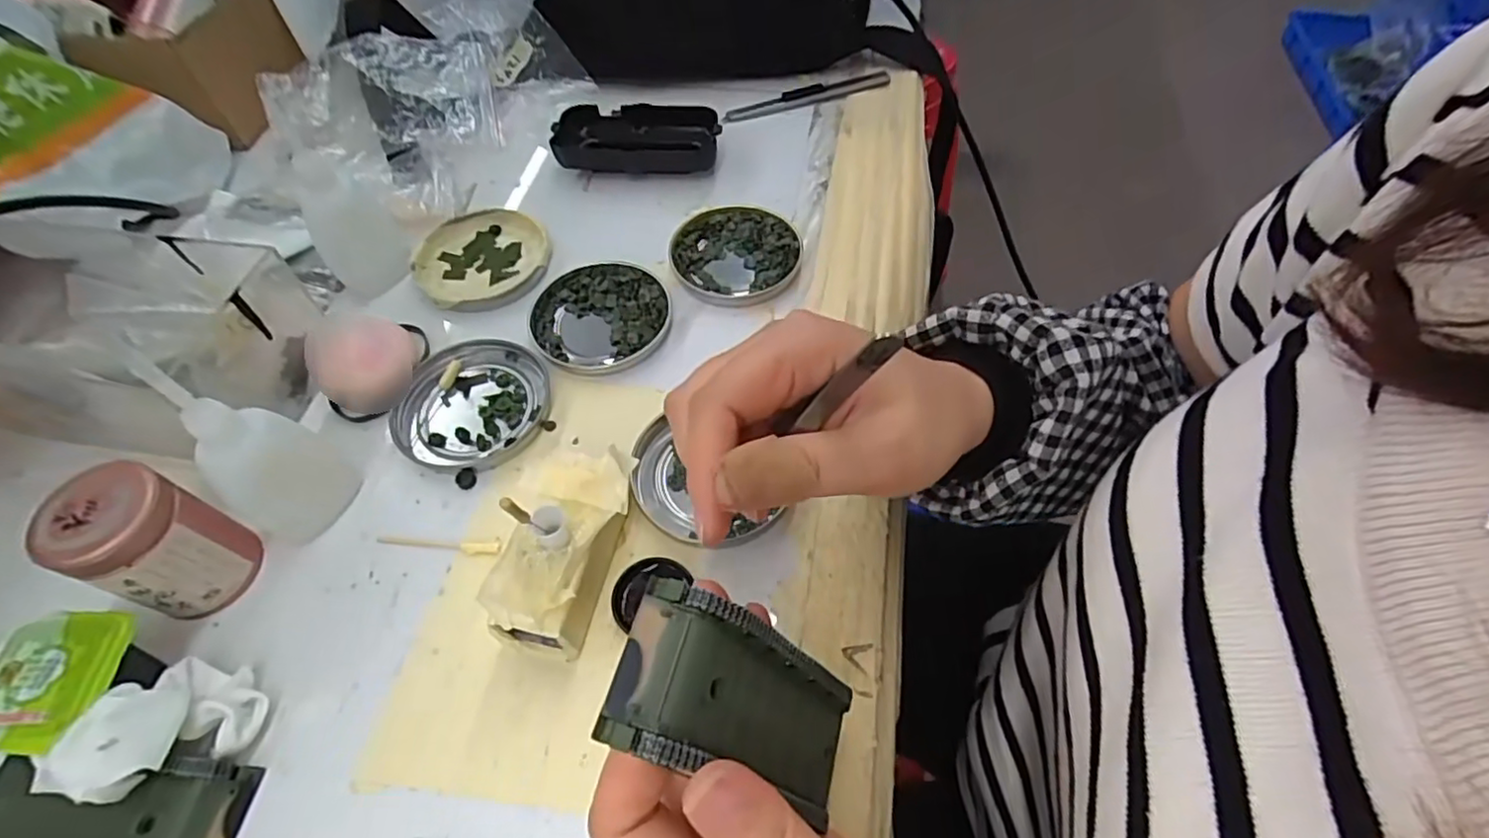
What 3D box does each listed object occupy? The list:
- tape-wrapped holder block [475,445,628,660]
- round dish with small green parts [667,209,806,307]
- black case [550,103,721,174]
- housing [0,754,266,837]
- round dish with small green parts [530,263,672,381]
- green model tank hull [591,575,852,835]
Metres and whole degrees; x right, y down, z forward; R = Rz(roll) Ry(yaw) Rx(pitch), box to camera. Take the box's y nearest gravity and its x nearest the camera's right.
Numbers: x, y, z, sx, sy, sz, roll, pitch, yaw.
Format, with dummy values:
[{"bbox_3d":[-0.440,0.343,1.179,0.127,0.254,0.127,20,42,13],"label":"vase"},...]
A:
[{"bbox_3d":[-0.075,0.054,0.278,0.046,0.044,0.085,7,57,5],"label":"tape-wrapped holder block"},{"bbox_3d":[-0.006,-0.101,0.396,0.078,0.009,0.076,0,57,0],"label":"round dish with small green parts"},{"bbox_3d":[-0.074,-0.192,0.449,0.109,0.025,0.049,3,57,2],"label":"black case"},{"bbox_3d":[-0.237,0.146,0.238,0.095,0.018,0.042,4,57,3],"label":"housing"},{"bbox_3d":[-0.082,-0.058,0.372,0.078,0.010,0.076,0,57,0],"label":"round dish with small green parts"},{"bbox_3d":[0.003,0.085,0.192,0.021,0.093,0.042,-13,49,35],"label":"green model tank hull"}]

